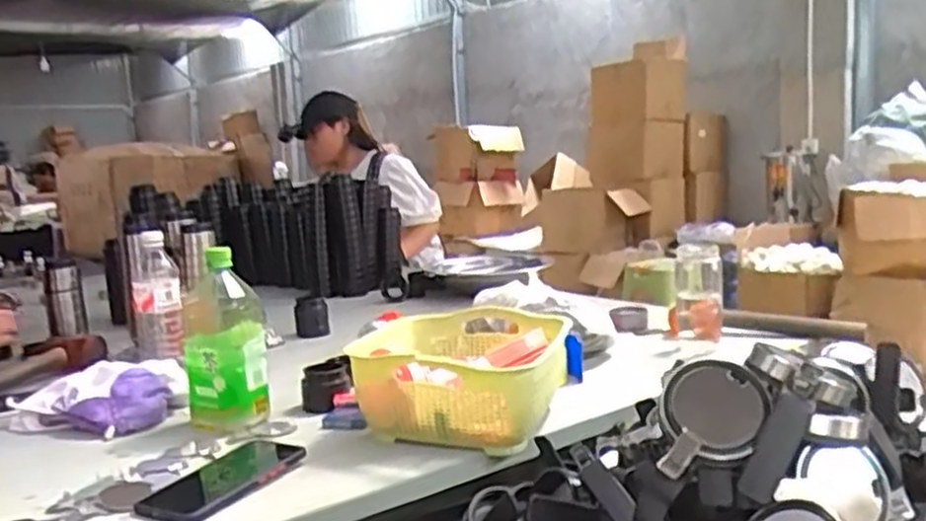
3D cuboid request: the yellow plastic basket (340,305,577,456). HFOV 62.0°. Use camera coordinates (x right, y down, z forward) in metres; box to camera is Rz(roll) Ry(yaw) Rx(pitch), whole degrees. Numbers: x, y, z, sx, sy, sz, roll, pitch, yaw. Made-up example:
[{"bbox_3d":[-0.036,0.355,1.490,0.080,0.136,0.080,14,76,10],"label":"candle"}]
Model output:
[{"bbox_3d":[0.012,0.130,0.918,0.216,0.095,0.272,-1,8,14],"label":"yellow plastic basket"}]

